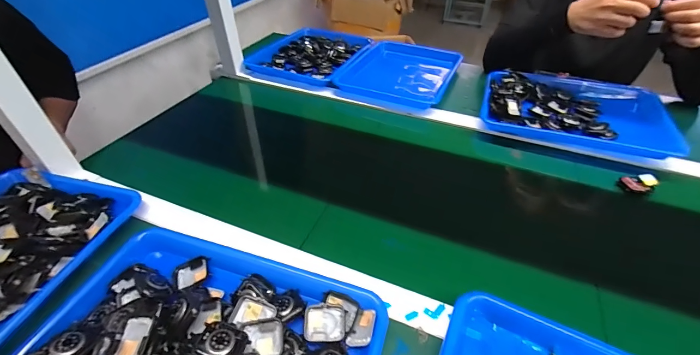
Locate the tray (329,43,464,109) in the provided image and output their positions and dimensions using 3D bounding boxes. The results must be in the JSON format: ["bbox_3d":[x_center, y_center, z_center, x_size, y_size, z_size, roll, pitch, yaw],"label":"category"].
[{"bbox_3d":[0.134,-0.275,0.853,0.255,0.036,0.327,15,45,16],"label":"tray"}]

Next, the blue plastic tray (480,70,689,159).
[{"bbox_3d":[0.463,-0.151,0.698,0.342,0.038,0.255,16,45,17],"label":"blue plastic tray"}]

